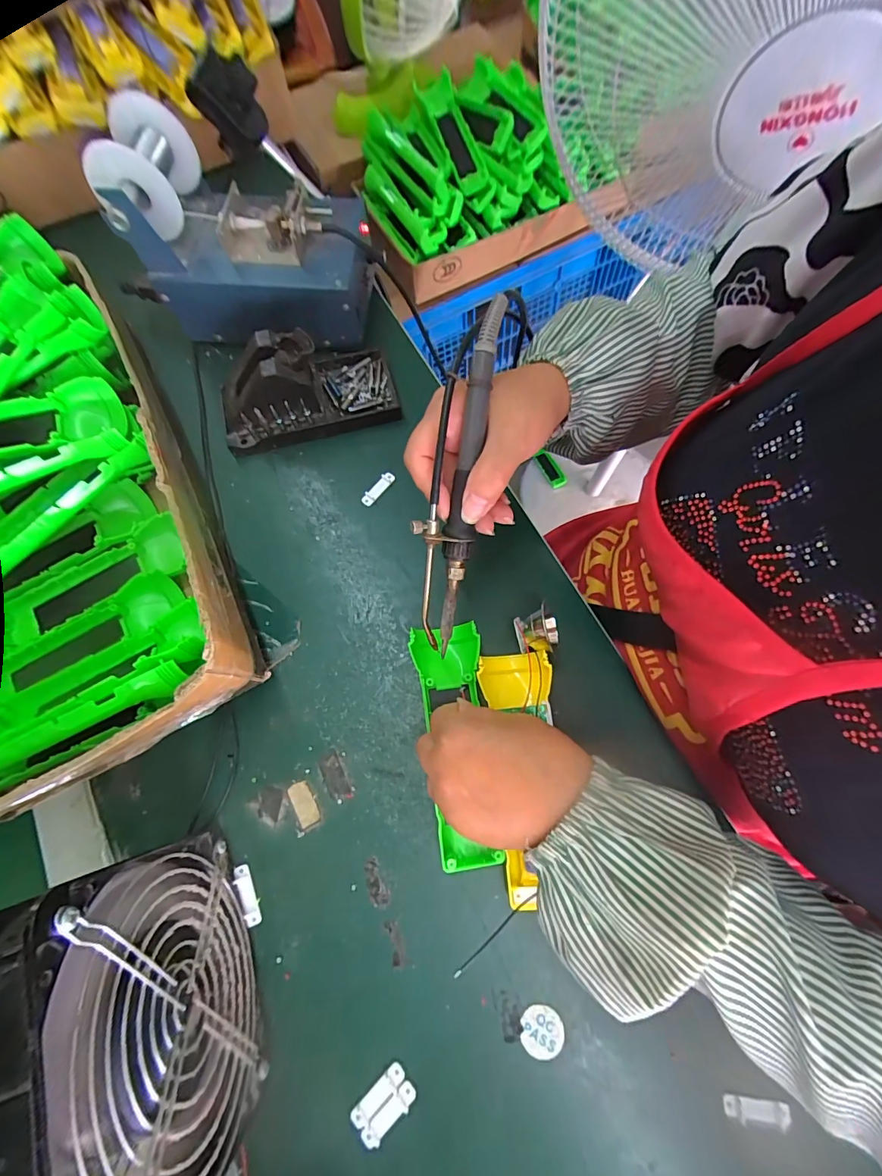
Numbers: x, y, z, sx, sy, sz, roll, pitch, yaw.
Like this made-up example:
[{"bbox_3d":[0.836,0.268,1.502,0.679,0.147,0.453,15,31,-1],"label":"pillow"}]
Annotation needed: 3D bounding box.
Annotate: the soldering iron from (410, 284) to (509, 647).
[{"bbox_3d":[0.007,-0.059,0.254,0.033,0.020,0.201,11,104,3],"label":"soldering iron"}]

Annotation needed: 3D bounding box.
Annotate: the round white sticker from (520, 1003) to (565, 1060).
[{"bbox_3d":[0.063,0.278,0.271,0.026,0.004,0.025,0,73,0],"label":"round white sticker"}]

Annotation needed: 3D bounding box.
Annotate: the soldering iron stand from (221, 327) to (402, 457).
[{"bbox_3d":[-0.123,-0.185,0.383,0.153,0.067,0.077,-15,73,-5],"label":"soldering iron stand"}]

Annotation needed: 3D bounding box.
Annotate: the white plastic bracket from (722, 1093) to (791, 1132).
[{"bbox_3d":[0.186,0.309,0.256,0.035,0.007,0.014,2,73,1],"label":"white plastic bracket"}]

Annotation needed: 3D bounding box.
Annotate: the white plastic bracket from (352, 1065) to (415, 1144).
[{"bbox_3d":[-0.034,0.309,0.260,0.037,0.006,0.021,-41,77,-12],"label":"white plastic bracket"}]

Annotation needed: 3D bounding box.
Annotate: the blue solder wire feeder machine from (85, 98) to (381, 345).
[{"bbox_3d":[-0.175,-0.316,0.391,0.215,0.120,0.124,3,73,1],"label":"blue solder wire feeder machine"}]

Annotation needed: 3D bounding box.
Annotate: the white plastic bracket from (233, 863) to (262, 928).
[{"bbox_3d":[-0.131,0.208,0.294,0.009,0.007,0.037,-23,74,-7],"label":"white plastic bracket"}]

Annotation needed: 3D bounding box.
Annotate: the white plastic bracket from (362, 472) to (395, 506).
[{"bbox_3d":[-0.056,-0.089,0.386,0.010,0.005,0.038,36,76,10],"label":"white plastic bracket"}]

